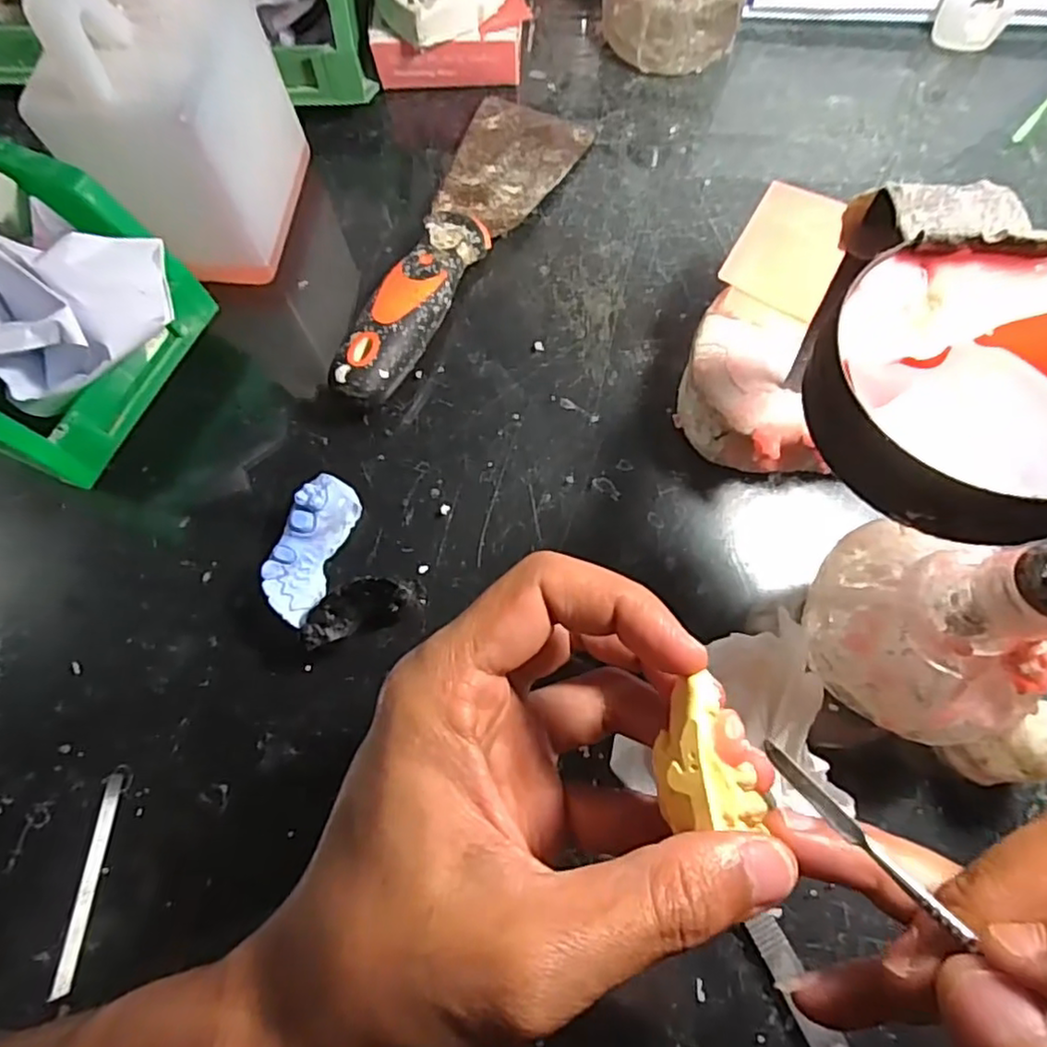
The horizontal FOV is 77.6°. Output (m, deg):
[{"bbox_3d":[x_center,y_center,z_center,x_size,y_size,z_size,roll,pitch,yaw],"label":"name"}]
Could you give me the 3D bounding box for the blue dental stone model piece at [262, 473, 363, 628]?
[{"bbox_3d":[-0.088,0.011,0.271,0.020,0.022,0.059,17,72,8],"label":"blue dental stone model piece"}]

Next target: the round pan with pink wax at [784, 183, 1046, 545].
[{"bbox_3d":[0.108,-0.041,0.155,0.074,0.020,0.090,21,73,9],"label":"round pan with pink wax"}]

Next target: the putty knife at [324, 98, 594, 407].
[{"bbox_3d":[-0.034,-0.142,0.319,0.059,0.029,0.200,24,73,10],"label":"putty knife"}]

